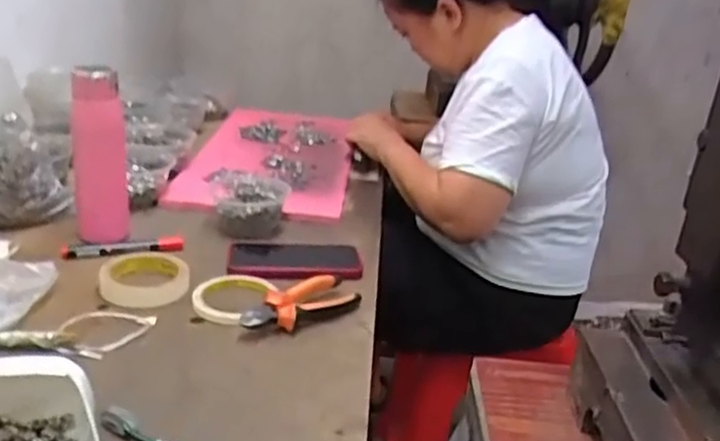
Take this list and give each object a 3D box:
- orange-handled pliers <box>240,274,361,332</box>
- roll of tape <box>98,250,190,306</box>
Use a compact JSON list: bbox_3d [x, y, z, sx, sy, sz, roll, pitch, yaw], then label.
[{"bbox_3d":[-0.062,0.091,0.763,0.052,0.030,0.135,22,27,37],"label":"orange-handled pliers"},{"bbox_3d":[-0.251,0.064,0.817,0.097,0.033,0.097,-1,22,-15],"label":"roll of tape"}]

